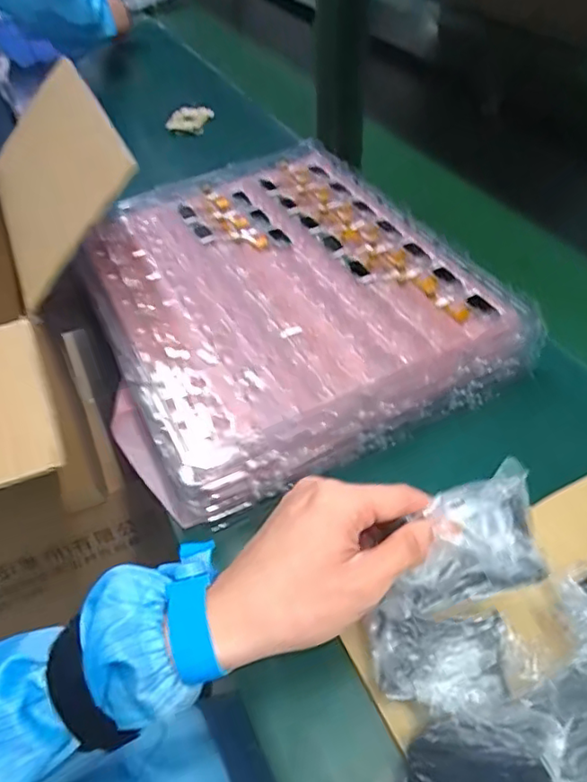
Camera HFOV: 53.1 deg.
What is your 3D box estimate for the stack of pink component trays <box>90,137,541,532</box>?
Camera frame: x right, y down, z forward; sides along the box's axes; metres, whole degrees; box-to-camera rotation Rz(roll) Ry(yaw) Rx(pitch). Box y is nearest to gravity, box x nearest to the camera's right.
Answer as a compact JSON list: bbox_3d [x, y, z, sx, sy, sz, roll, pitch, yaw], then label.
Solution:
[{"bbox_3d":[-0.025,-0.092,0.541,0.318,0.063,0.390,-20,51,-16],"label":"stack of pink component trays"}]

